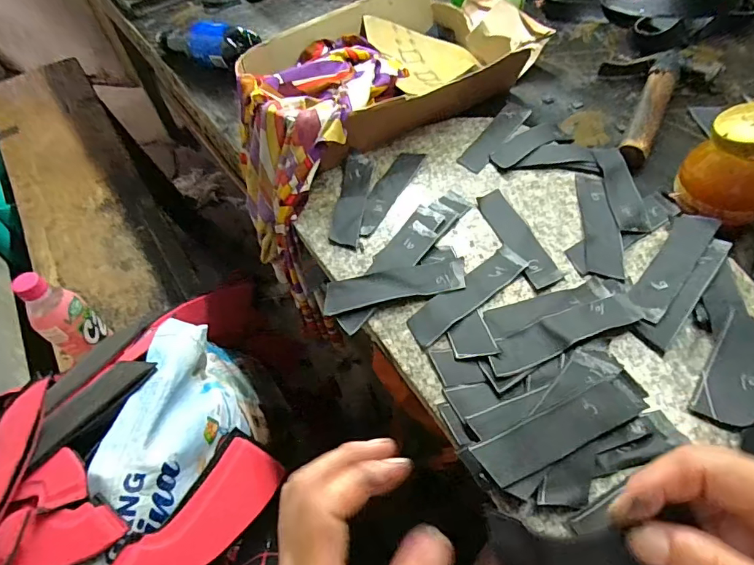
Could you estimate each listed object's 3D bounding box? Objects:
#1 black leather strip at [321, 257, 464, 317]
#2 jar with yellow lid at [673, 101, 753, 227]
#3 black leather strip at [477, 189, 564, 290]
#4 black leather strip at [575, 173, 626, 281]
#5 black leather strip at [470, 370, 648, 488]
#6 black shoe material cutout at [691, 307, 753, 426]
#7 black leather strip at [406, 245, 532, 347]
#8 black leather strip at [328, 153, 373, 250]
[{"bbox_3d":[0.015,0.001,0.398,0.117,0.006,0.029,-9,54,-3],"label":"black leather strip"},{"bbox_3d":[0.300,-0.093,0.398,0.062,0.094,0.066,-21,55,-11],"label":"jar with yellow lid"},{"bbox_3d":[0.124,-0.041,0.423,0.028,0.004,0.114,-18,51,-5],"label":"black leather strip"},{"bbox_3d":[0.197,-0.054,0.423,0.028,0.004,0.127,-2,51,17],"label":"black leather strip"},{"bbox_3d":[0.122,0.093,0.310,0.120,0.005,0.028,-24,61,-9],"label":"black leather strip"},{"bbox_3d":[0.256,0.062,0.329,0.045,0.005,0.091,31,63,20],"label":"black shoe material cutout"},{"bbox_3d":[0.074,0.009,0.390,0.115,0.004,0.030,-36,56,-17],"label":"black leather strip"},{"bbox_3d":[-0.025,-0.083,0.471,0.028,0.008,0.122,4,53,7],"label":"black leather strip"}]

